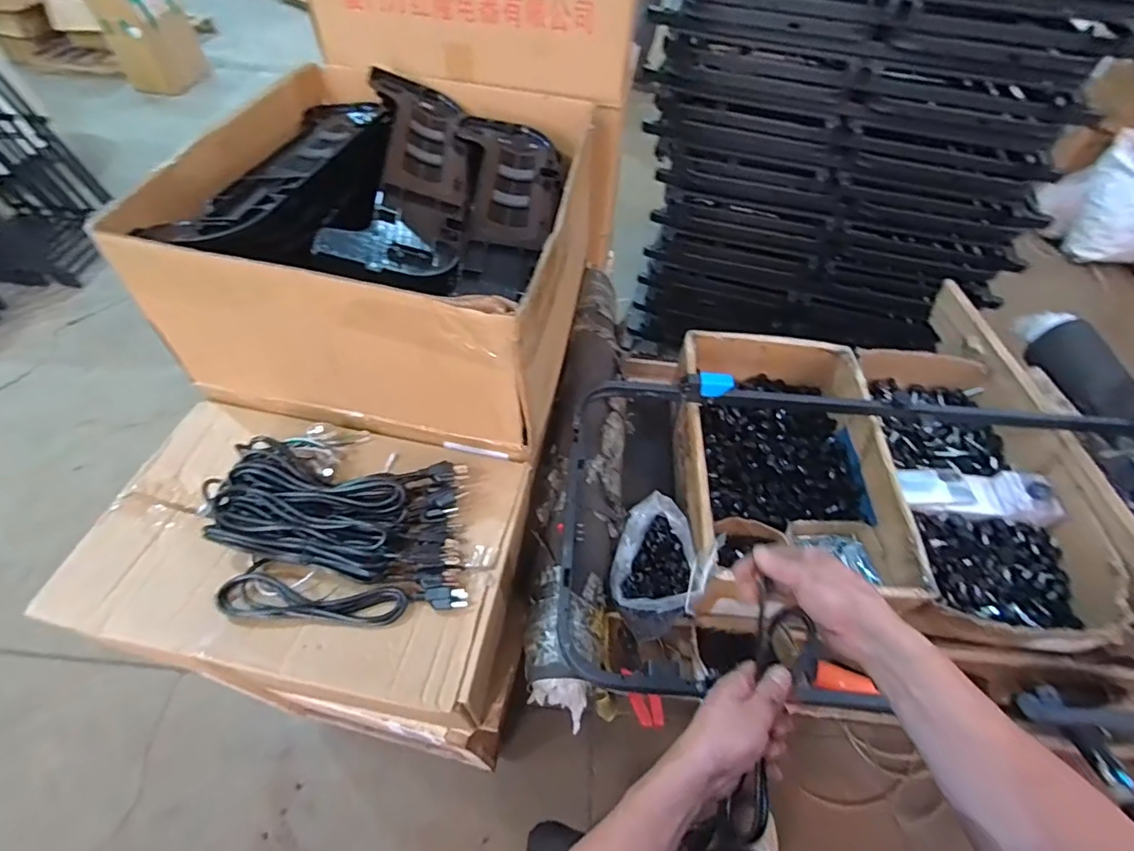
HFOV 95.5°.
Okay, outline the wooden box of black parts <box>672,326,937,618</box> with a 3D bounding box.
[{"bbox_3d":[0.395,0.073,0.966,0.369,0.142,0.546,8,54,3],"label":"wooden box of black parts"}]

